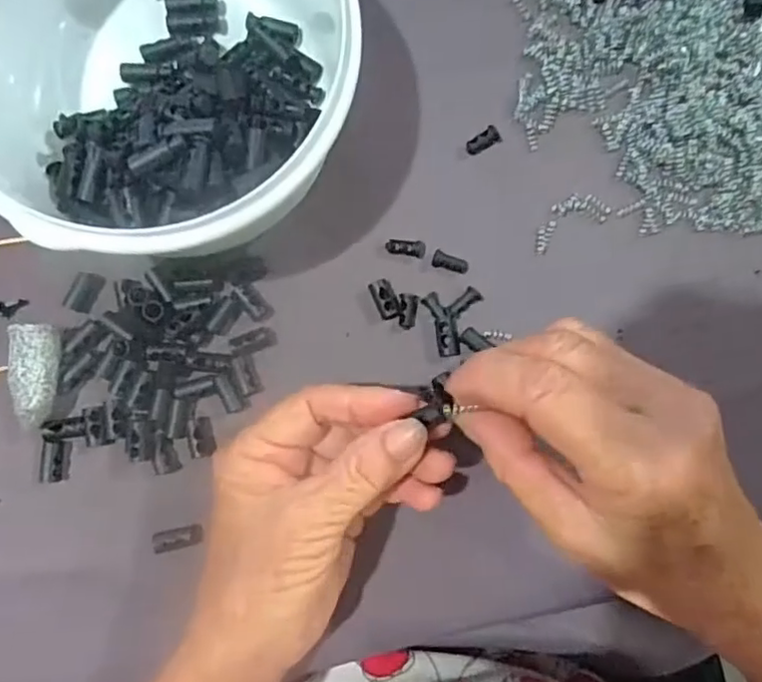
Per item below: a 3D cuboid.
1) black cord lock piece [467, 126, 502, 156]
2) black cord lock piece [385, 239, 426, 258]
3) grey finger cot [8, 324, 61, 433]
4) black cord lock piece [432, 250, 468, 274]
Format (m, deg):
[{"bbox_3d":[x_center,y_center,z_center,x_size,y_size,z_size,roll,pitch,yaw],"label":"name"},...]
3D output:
[{"bbox_3d":[0.050,-0.098,0.306,0.017,0.007,0.008,-29,90,-4],"label":"black cord lock piece"},{"bbox_3d":[0.012,-0.045,0.304,0.019,0.005,0.008,7,87,-3],"label":"black cord lock piece"},{"bbox_3d":[-0.155,0.016,0.281,0.019,0.019,0.046,3,88,-3],"label":"grey finger cot"},{"bbox_3d":[0.034,-0.039,0.303,0.017,0.005,0.008,14,87,-2],"label":"black cord lock piece"}]

